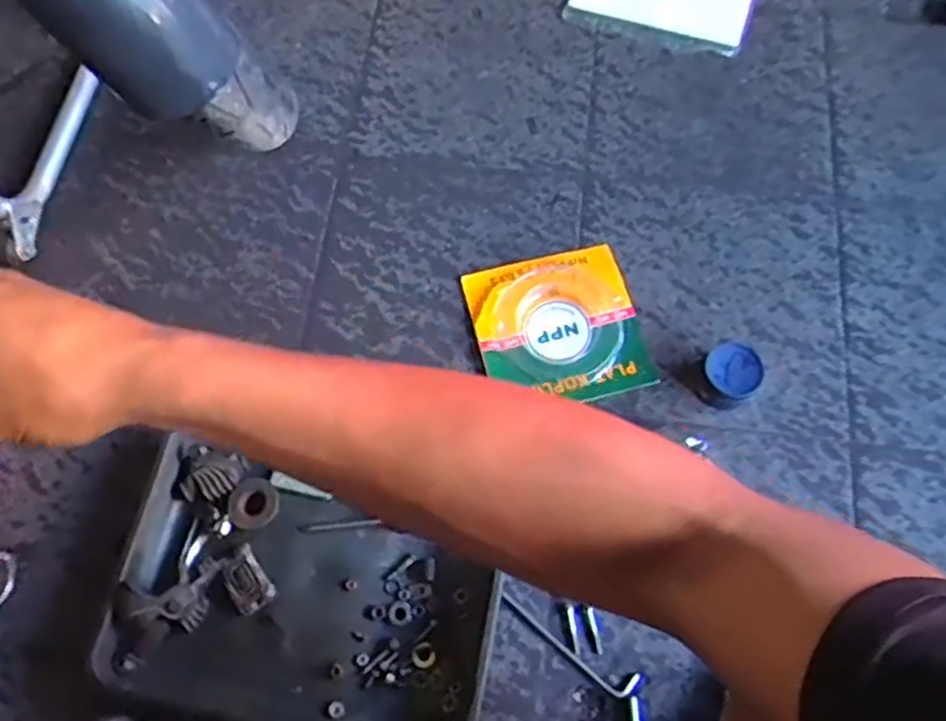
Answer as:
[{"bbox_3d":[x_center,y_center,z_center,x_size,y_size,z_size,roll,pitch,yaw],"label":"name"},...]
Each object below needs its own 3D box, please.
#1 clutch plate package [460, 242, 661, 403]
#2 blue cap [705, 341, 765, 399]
[{"bbox_3d":[0.093,-0.039,0.811,0.173,0.023,0.174,-14,69,-5],"label":"clutch plate package"},{"bbox_3d":[0.267,0.014,0.762,0.052,0.052,0.053,0,68,1],"label":"blue cap"}]

